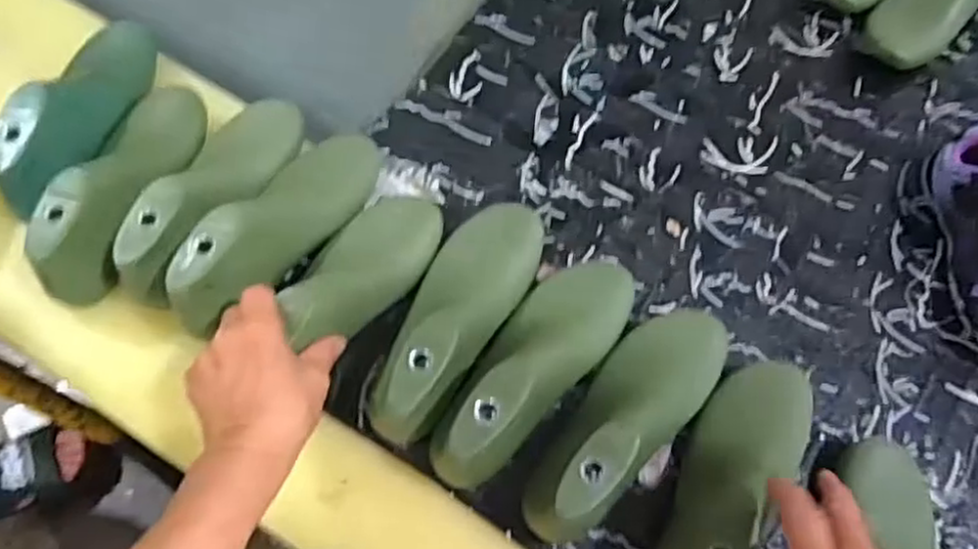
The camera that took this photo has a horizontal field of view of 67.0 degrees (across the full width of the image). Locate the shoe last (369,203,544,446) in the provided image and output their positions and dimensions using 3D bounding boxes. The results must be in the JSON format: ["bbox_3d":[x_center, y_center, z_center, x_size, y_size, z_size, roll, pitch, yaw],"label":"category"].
[{"bbox_3d":[-0.025,0.022,0.530,0.069,0.087,0.199,29,67,10],"label":"shoe last"}]

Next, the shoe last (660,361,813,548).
[{"bbox_3d":[0.163,0.133,0.481,0.067,0.071,0.193,32,55,11],"label":"shoe last"}]

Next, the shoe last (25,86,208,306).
[{"bbox_3d":[-0.285,-0.073,0.577,0.065,0.085,0.201,12,51,2],"label":"shoe last"}]

